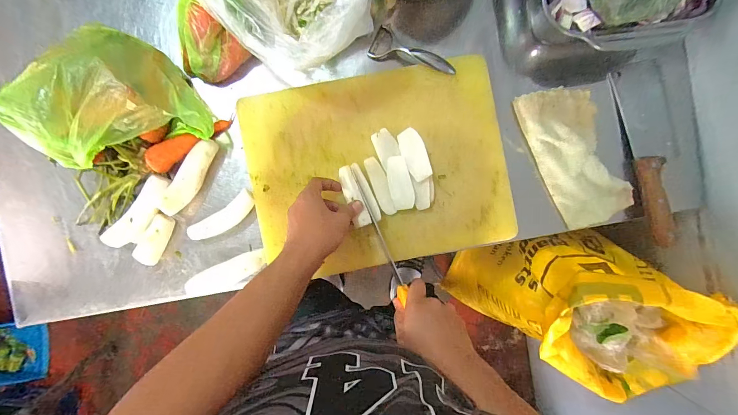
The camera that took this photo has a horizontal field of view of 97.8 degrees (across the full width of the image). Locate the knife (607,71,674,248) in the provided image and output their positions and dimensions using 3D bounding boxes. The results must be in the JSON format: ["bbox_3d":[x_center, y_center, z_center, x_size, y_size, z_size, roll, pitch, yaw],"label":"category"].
[{"bbox_3d":[0.444,-0.076,0.516,0.028,0.025,0.286,-19,91,0],"label":"knife"}]

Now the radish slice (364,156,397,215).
[{"bbox_3d":[0.019,-0.034,0.509,0.024,0.006,0.095,-20,89,0],"label":"radish slice"}]

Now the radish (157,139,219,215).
[{"bbox_3d":[-0.279,-0.047,0.496,0.034,0.032,0.130,29,90,-1],"label":"radish"}]

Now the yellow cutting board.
[{"bbox_3d":[0.016,-0.059,0.505,0.392,0.022,0.291,-11,91,0],"label":"yellow cutting board"}]

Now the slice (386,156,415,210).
[{"bbox_3d":[0.049,-0.039,0.504,0.035,0.016,0.084,-12,91,0],"label":"slice"}]

